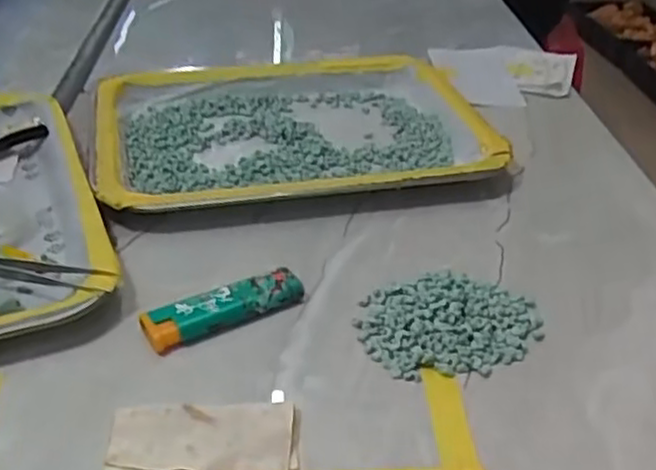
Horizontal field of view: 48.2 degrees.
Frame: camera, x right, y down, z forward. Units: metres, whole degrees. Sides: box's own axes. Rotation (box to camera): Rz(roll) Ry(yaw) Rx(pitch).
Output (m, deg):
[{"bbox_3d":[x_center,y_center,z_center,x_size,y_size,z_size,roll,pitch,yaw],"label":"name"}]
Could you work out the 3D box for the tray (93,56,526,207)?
[{"bbox_3d":[-0.026,-0.083,0.524,0.259,0.019,0.209,-5,35,-13],"label":"tray"}]

